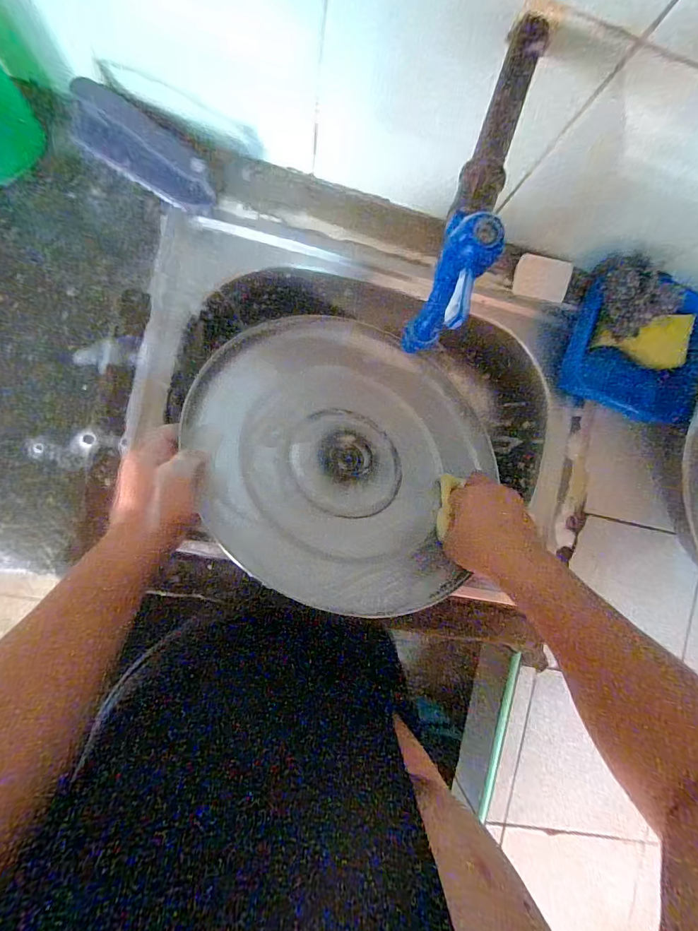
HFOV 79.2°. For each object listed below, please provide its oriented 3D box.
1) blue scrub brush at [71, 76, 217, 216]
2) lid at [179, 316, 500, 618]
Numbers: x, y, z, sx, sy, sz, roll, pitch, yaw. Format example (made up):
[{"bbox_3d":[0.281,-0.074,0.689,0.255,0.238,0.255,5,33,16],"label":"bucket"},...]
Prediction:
[{"bbox_3d":[-0.199,-0.307,0.418,0.140,0.049,0.049,29,85,-23],"label":"blue scrub brush"},{"bbox_3d":[0.005,-0.018,0.529,0.374,0.047,0.382,9,62,-18],"label":"lid"}]

